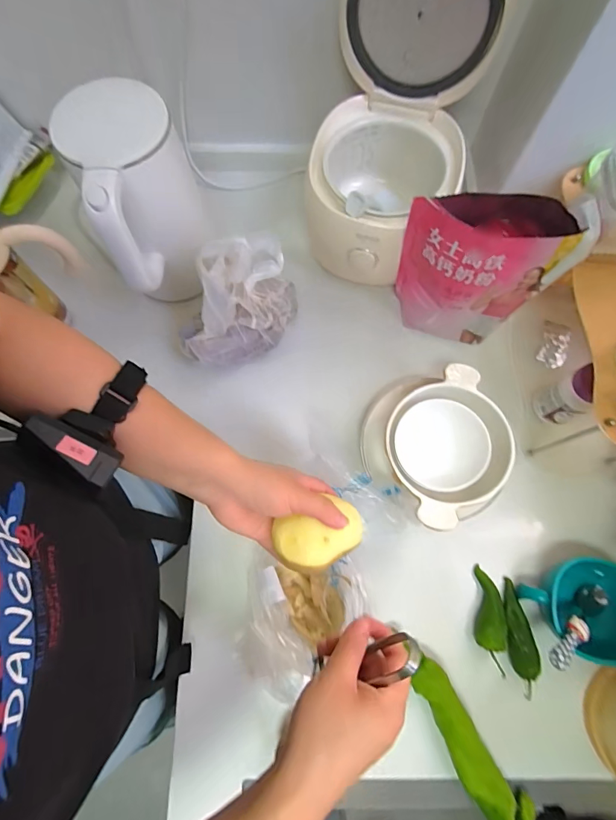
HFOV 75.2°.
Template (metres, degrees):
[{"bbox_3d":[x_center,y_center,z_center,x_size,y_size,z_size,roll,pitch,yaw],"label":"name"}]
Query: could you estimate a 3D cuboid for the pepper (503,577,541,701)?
[{"bbox_3d":[0.267,0.289,0.506,0.031,0.019,0.131,-8,73,-2],"label":"pepper"}]

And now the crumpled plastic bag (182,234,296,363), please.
[{"bbox_3d":[-0.092,-0.143,0.537,0.180,0.158,0.081,-40,77,-11],"label":"crumpled plastic bag"}]

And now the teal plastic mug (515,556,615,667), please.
[{"bbox_3d":[0.353,0.246,0.501,0.120,0.057,0.113,0,73,0],"label":"teal plastic mug"}]

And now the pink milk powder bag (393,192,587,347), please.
[{"bbox_3d":[0.212,-0.180,0.542,0.178,0.216,0.065,14,74,4],"label":"pink milk powder bag"}]

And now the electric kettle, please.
[{"bbox_3d":[-0.209,-0.252,0.547,0.123,0.247,0.176,-14,73,-4],"label":"electric kettle"}]

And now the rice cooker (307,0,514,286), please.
[{"bbox_3d":[0.116,-0.365,0.524,0.196,0.331,0.257,11,73,4],"label":"rice cooker"}]

